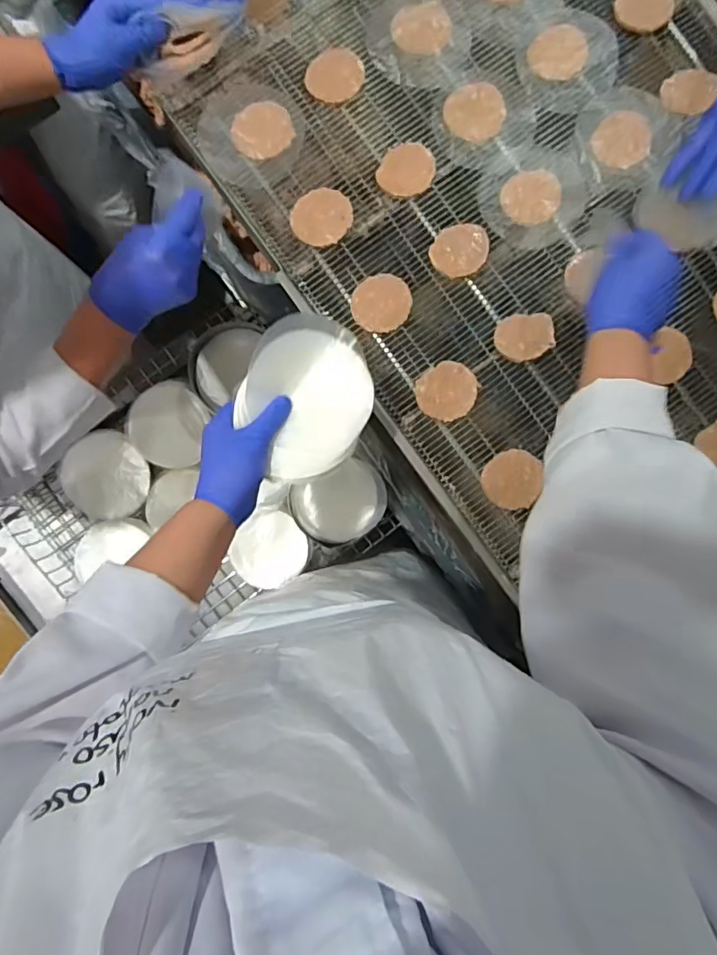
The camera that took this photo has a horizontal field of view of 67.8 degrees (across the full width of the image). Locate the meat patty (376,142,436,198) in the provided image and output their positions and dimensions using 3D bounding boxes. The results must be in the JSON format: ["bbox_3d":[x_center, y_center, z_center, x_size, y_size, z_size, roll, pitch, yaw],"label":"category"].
[{"bbox_3d":[0.057,-0.363,0.629,0.060,0.006,0.067,27,89,-6],"label":"meat patty"}]

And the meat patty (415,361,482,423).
[{"bbox_3d":[0.103,-0.099,0.619,0.069,0.013,0.064,-40,95,-3],"label":"meat patty"}]

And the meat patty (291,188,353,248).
[{"bbox_3d":[-0.042,-0.302,0.622,0.069,0.011,0.062,1,92,-5],"label":"meat patty"}]

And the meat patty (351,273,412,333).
[{"bbox_3d":[0.027,-0.203,0.622,0.068,0.005,0.066,0,92,-5],"label":"meat patty"}]

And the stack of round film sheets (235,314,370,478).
[{"bbox_3d":[-0.050,-0.076,0.521,0.122,0.020,0.154,23,90,-6],"label":"stack of round film sheets"}]

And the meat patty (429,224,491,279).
[{"bbox_3d":[0.121,-0.266,0.625,0.071,0.009,0.059,-23,94,-4],"label":"meat patty"}]

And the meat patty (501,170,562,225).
[{"bbox_3d":[0.204,-0.331,0.627,0.067,0.006,0.063,0,92,-5],"label":"meat patty"}]

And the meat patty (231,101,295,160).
[{"bbox_3d":[-0.113,-0.408,0.624,0.070,0.008,0.067,0,92,-5],"label":"meat patty"}]

